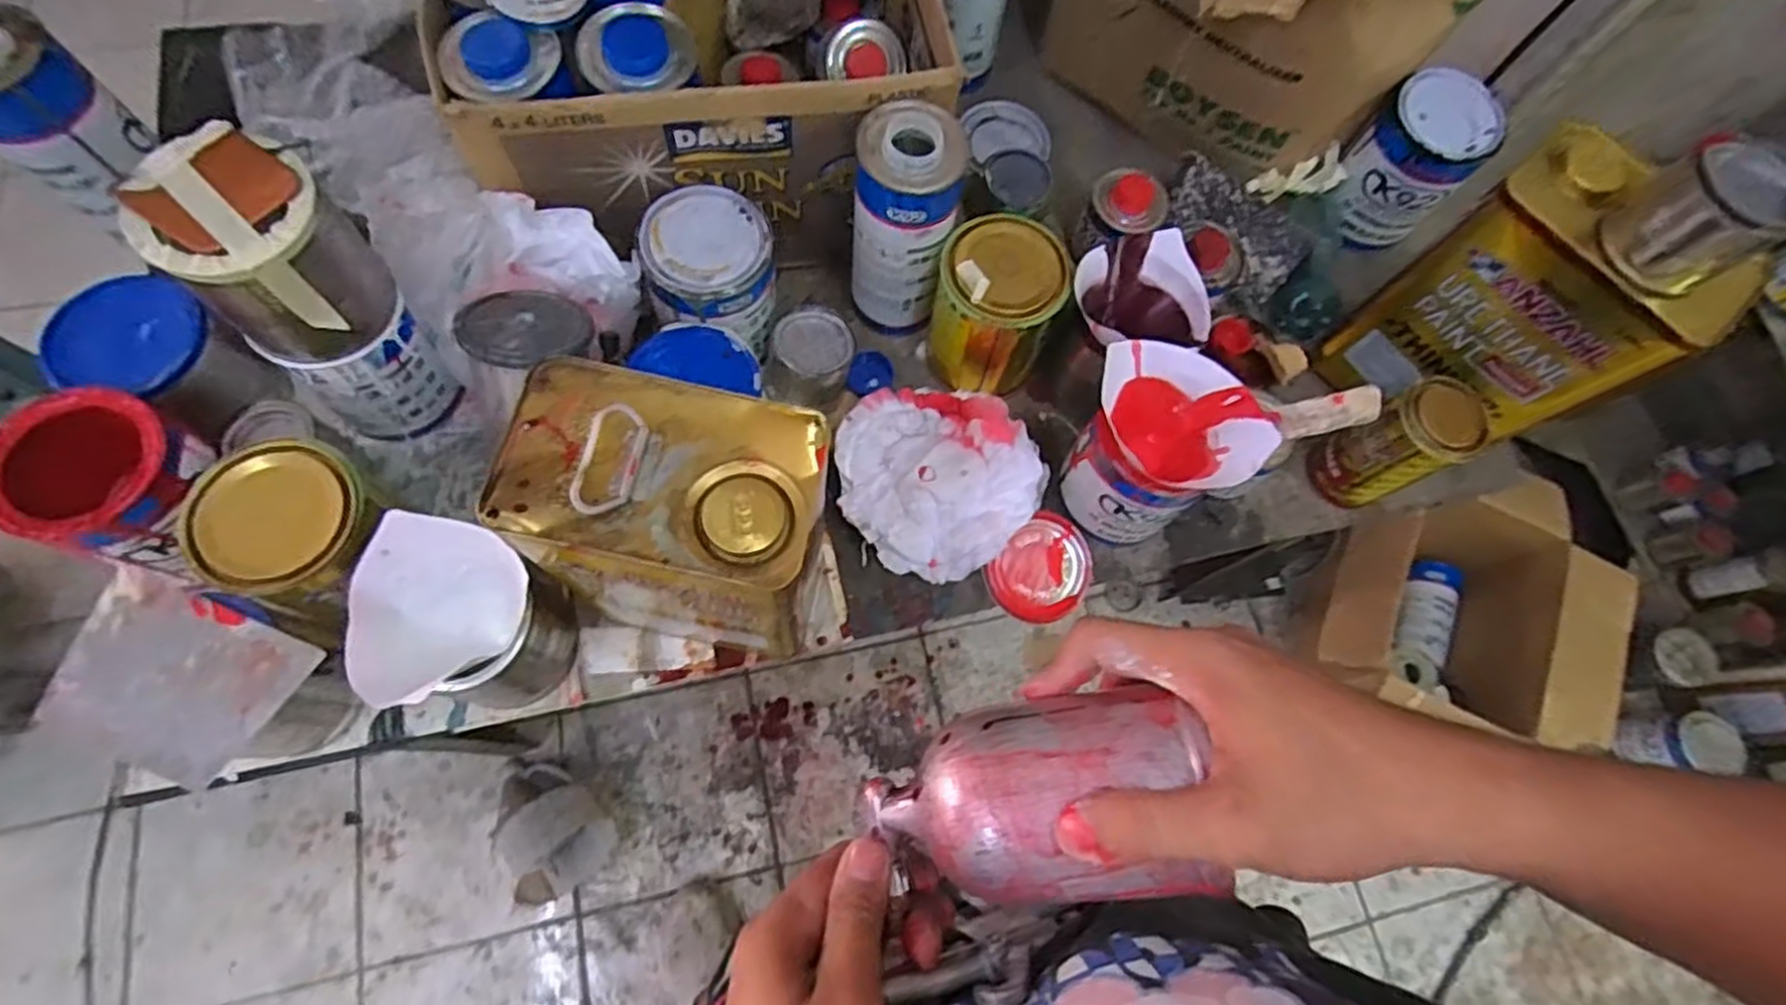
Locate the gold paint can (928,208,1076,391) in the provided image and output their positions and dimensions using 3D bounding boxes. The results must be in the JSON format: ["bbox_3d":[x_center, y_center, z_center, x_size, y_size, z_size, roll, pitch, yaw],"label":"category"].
[{"bbox_3d":[0.088,-0.166,0.674,0.100,0.133,0.092,2,71,-5],"label":"gold paint can"}]

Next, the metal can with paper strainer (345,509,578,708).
[{"bbox_3d":[-0.296,0.089,0.556,0.104,0.139,0.111,2,71,-5],"label":"metal can with paper strainer"}]

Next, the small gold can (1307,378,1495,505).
[{"bbox_3d":[0.431,-0.048,0.669,0.069,0.131,0.069,2,71,-5],"label":"small gold can"}]

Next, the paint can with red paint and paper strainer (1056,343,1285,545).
[{"bbox_3d":[0.208,-0.047,0.621,0.111,0.147,0.119,2,71,-5],"label":"paint can with red paint and paper strainer"}]

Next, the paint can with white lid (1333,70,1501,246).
[{"bbox_3d":[0.496,-0.327,0.755,0.100,0.132,0.094,40,72,9],"label":"paint can with white lid"}]

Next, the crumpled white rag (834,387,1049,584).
[{"bbox_3d":[0.036,-0.024,0.667,0.160,0.042,0.166,-35,78,-15],"label":"crumpled white rag"}]

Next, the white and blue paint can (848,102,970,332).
[{"bbox_3d":[0.009,-0.228,0.658,0.083,0.205,0.077,2,71,-5],"label":"white and blue paint can"}]

